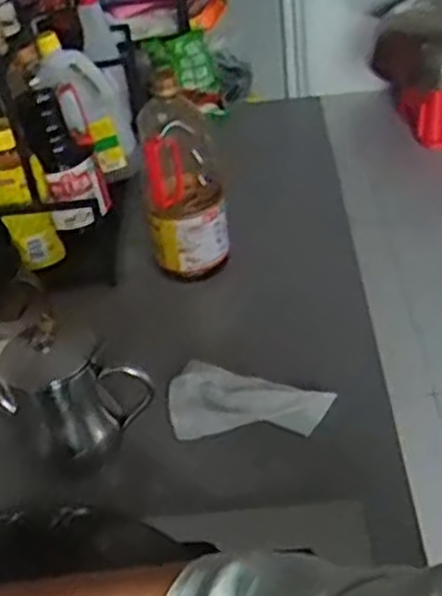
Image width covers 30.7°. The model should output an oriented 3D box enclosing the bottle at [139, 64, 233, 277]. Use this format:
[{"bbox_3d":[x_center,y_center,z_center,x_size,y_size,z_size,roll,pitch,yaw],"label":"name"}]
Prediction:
[{"bbox_3d":[-0.050,-0.167,1.093,0.107,0.270,0.113,-6,38,1],"label":"bottle"}]

